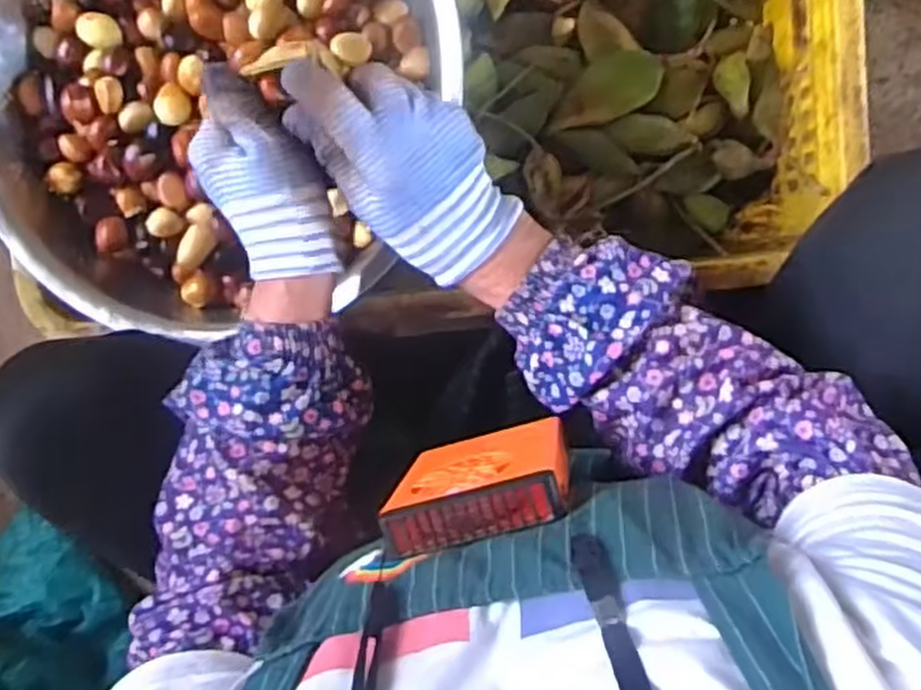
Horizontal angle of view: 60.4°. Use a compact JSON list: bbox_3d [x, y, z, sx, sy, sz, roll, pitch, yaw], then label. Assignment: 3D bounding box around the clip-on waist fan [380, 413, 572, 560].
[{"bbox_3d":[0.011,0.070,0.402,0.090,0.096,0.025,-17,95,6],"label":"clip-on waist fan"}]

